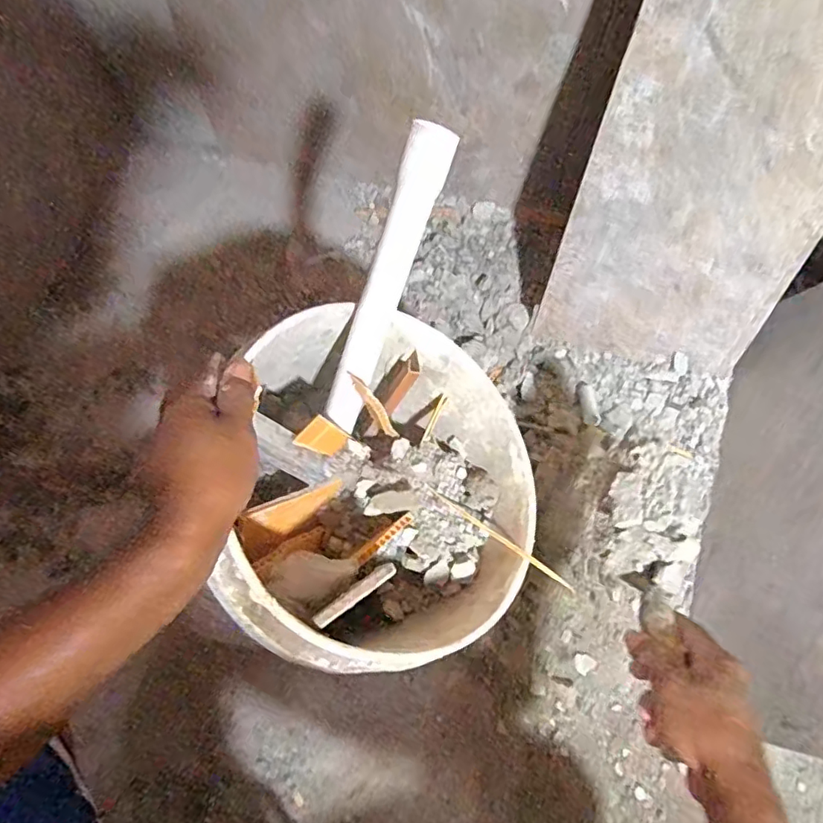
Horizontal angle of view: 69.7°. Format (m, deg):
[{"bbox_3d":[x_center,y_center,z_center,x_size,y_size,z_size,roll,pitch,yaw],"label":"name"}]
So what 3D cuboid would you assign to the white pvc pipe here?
[{"bbox_3d":[-0.024,-0.097,0.497,0.027,0.271,0.030,32,34,14],"label":"white pvc pipe"}]

